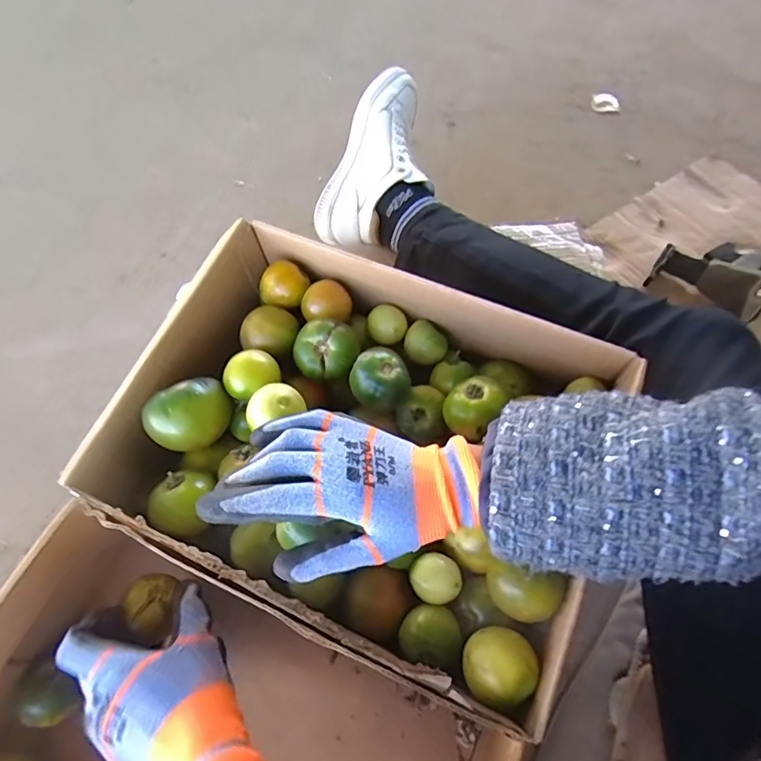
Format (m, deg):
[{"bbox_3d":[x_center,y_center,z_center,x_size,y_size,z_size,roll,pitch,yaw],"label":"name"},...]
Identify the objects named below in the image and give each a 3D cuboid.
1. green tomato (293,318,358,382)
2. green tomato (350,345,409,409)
[{"bbox_3d":[-0.046,-0.022,0.448,0.052,0.041,0.046,12,63,10],"label":"green tomato"},{"bbox_3d":[0.000,0.002,0.422,0.045,0.040,0.043,-2,62,3],"label":"green tomato"}]

